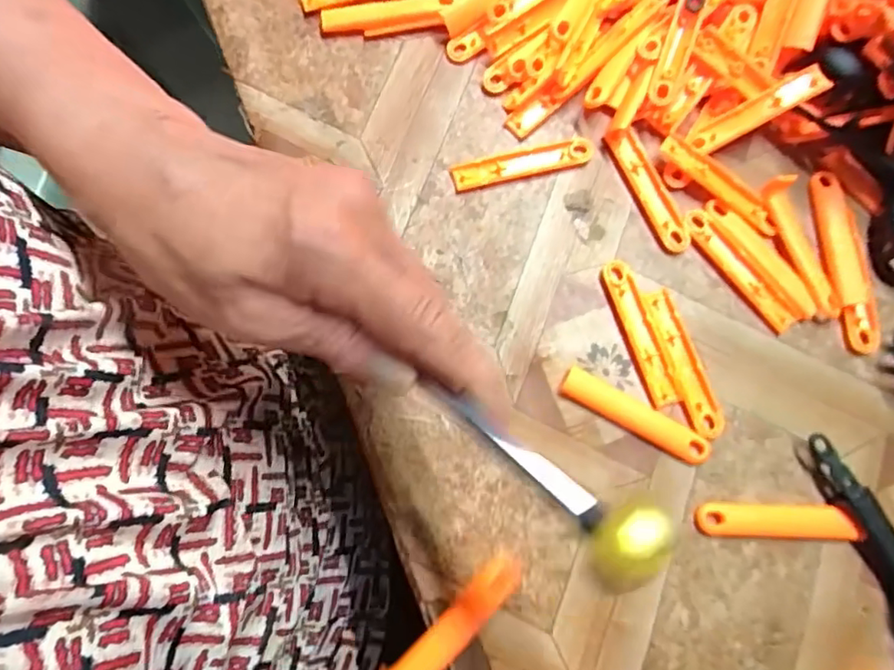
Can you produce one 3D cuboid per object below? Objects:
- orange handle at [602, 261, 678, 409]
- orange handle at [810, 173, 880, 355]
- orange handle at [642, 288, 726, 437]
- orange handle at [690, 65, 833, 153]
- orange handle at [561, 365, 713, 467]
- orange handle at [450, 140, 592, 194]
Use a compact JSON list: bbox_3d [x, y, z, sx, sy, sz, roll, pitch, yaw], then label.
[{"bbox_3d":[0.097,-0.002,0.285,0.015,0.004,0.075,-17,78,-5],"label":"orange handle"},{"bbox_3d":[0.207,-0.040,0.292,0.021,0.006,0.096,-1,77,-1],"label":"orange handle"},{"bbox_3d":[0.118,0.013,0.282,0.017,0.004,0.075,-17,78,-5],"label":"orange handle"},{"bbox_3d":[0.163,-0.118,0.298,0.073,0.006,0.015,-27,79,8],"label":"orange handle"},{"bbox_3d":[0.091,0.039,0.274,0.075,0.004,0.017,28,78,5],"label":"orange handle"},{"bbox_3d":[0.041,-0.092,0.303,0.078,0.006,0.013,-15,78,-4],"label":"orange handle"}]

